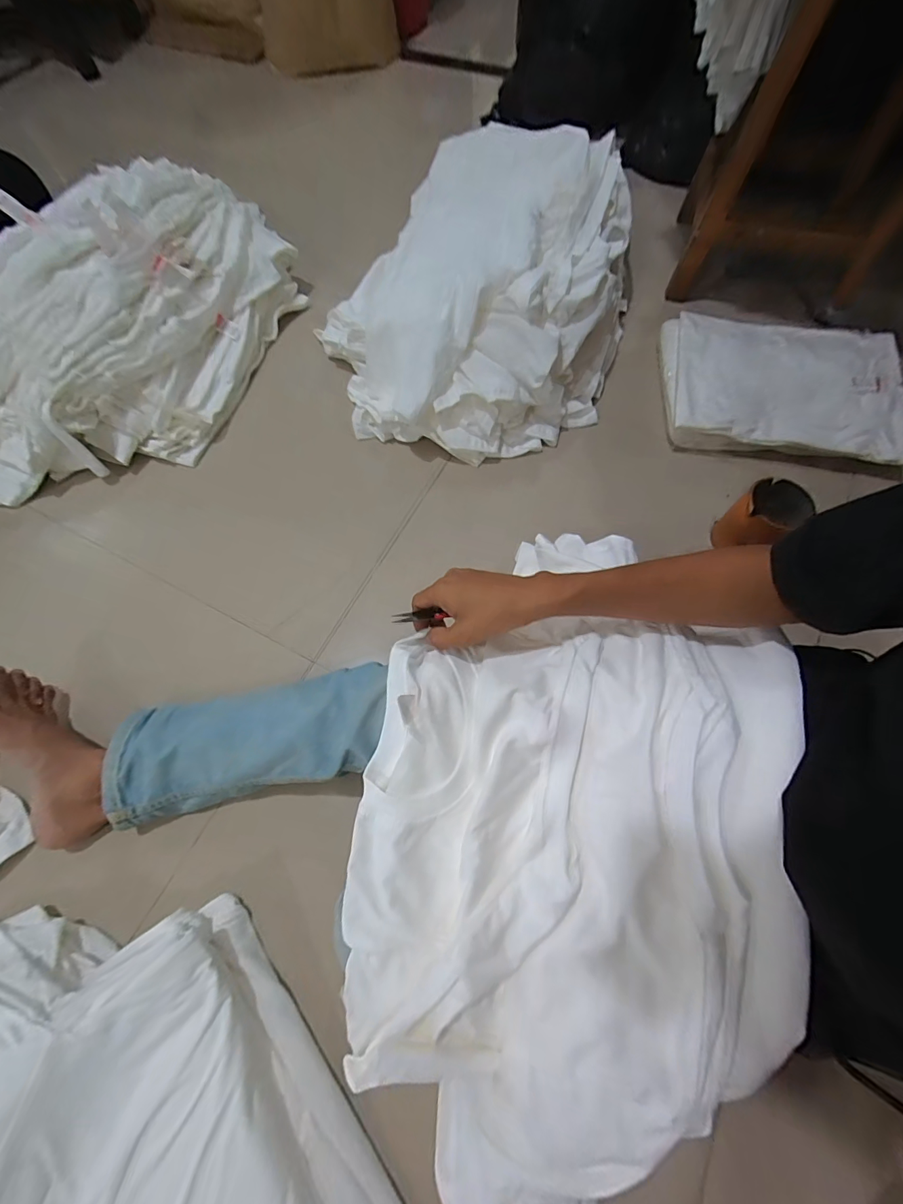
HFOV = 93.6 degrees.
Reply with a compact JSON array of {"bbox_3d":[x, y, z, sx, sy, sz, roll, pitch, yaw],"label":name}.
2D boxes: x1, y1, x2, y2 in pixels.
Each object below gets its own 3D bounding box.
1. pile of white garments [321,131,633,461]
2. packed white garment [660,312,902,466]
[{"bbox_3d":[0.057,-0.550,0.748,0.494,0.190,0.634,14,68,8],"label":"pile of white garments"},{"bbox_3d":[0.546,-0.365,0.696,0.370,0.047,0.295,6,67,4],"label":"packed white garment"}]

